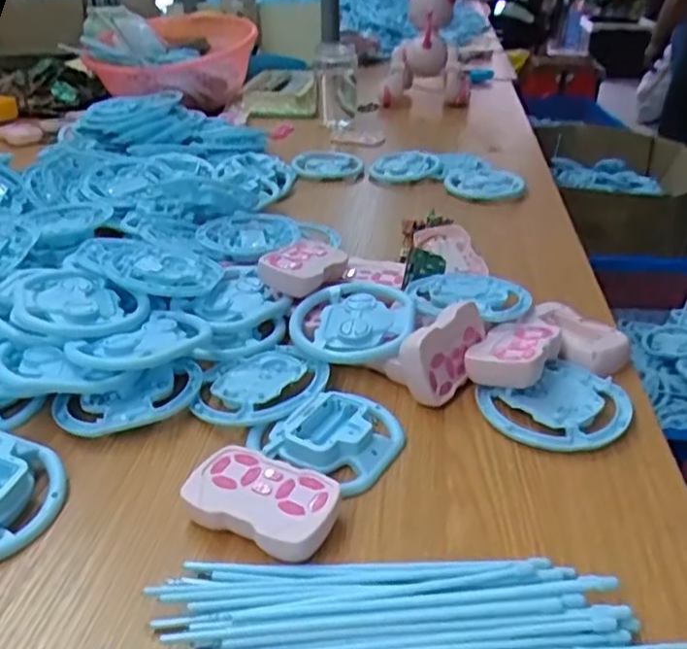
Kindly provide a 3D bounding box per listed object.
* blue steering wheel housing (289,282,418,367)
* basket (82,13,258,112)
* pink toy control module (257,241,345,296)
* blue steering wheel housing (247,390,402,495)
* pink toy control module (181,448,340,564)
[{"bbox_3d":[0.007,-0.005,0.538,0.095,0.018,0.095,2,31,-1],"label":"blue steering wheel housing"},{"bbox_3d":[-0.330,-0.507,1.255,0.278,0.106,0.242,16,34,20],"label":"basket"},{"bbox_3d":[-0.032,-0.052,0.597,0.059,0.029,0.074,12,32,20],"label":"pink toy control module"},{"bbox_3d":[-0.006,0.070,0.451,0.091,0.019,0.080,20,35,31],"label":"blue steering wheel housing"},{"bbox_3d":[-0.047,0.104,0.390,0.087,0.022,0.055,13,32,21],"label":"pink toy control module"}]

